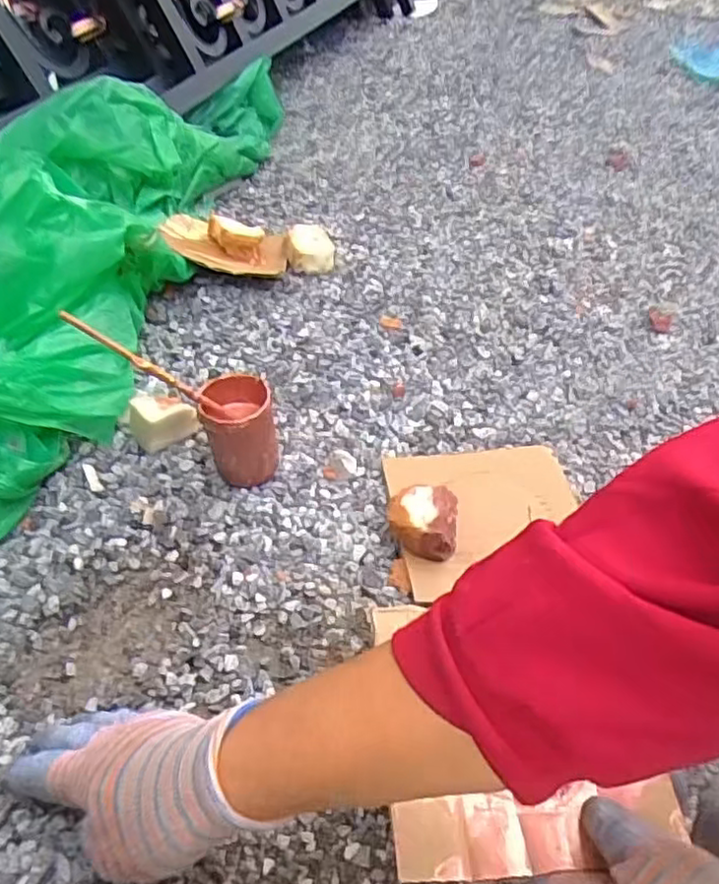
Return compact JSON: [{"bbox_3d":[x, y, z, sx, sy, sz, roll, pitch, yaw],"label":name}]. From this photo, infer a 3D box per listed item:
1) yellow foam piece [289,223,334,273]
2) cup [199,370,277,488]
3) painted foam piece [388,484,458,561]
[{"bbox_3d":[-0.056,-0.218,0.766,0.055,0.049,0.051,3,46,-4],"label":"yellow foam piece"},{"bbox_3d":[-0.097,-0.008,0.543,0.054,0.080,0.054,3,46,-3],"label":"cup"},{"bbox_3d":[0.047,0.063,0.520,0.050,0.037,0.048,5,46,-2],"label":"painted foam piece"}]

